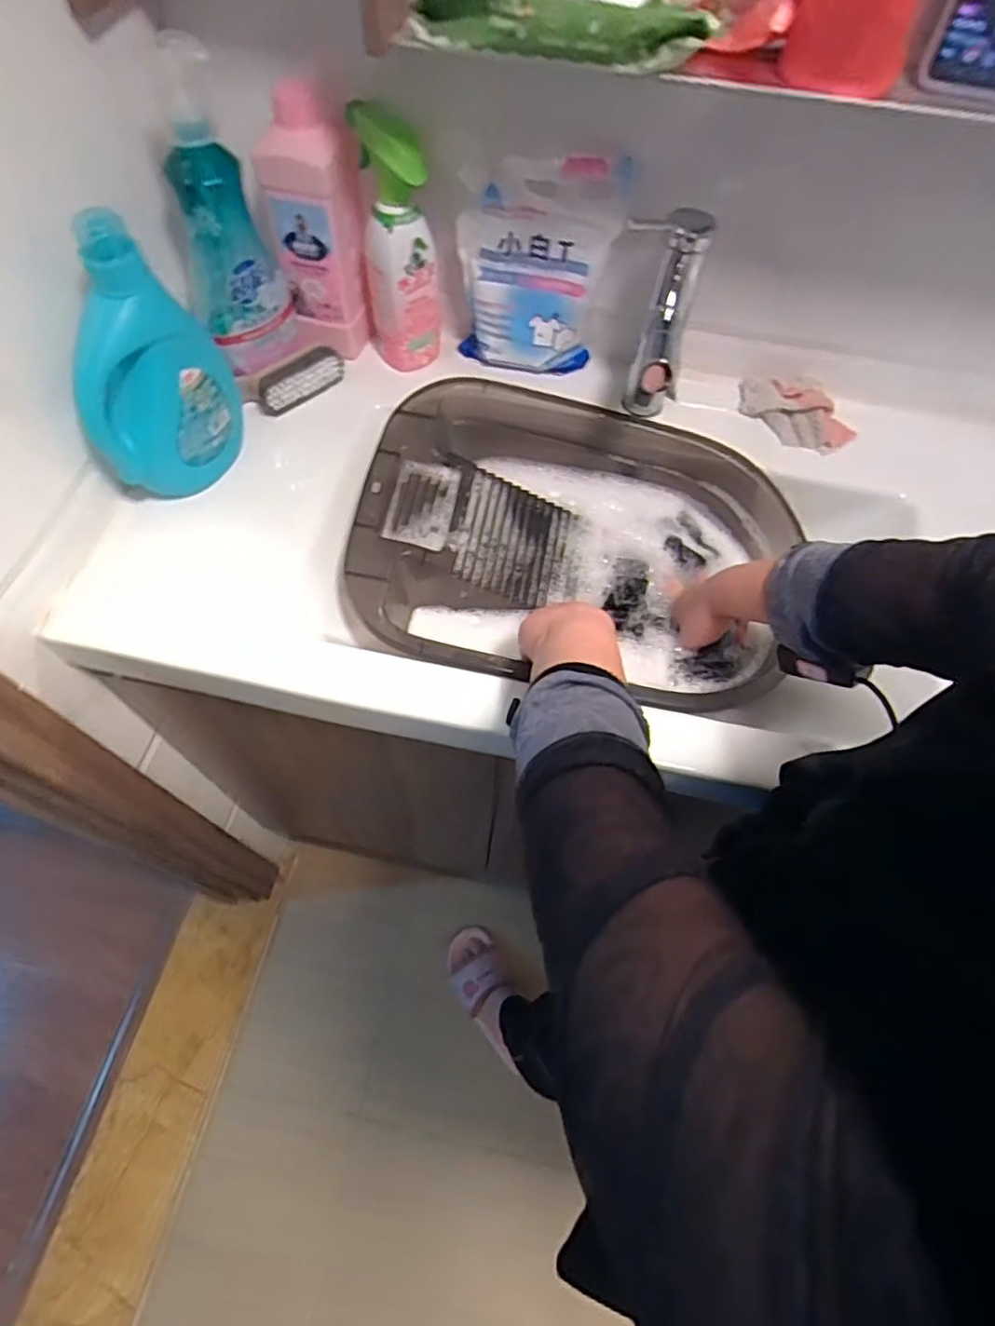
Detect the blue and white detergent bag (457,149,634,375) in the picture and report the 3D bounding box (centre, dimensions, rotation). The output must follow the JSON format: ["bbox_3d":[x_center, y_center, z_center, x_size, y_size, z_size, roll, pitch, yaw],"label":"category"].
[{"bbox_3d":[0.039,-0.408,0.674,0.153,0.212,0.038,6,61,1],"label":"blue and white detergent bag"}]

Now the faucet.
[{"bbox_3d":[0.155,-0.299,0.638,0.057,0.203,0.167,15,62,6],"label":"faucet"}]

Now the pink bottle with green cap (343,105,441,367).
[{"bbox_3d":[-0.103,-0.433,0.676,0.075,0.228,0.082,-7,62,-6],"label":"pink bottle with green cap"}]

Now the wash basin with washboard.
[{"bbox_3d":[0.085,-0.112,0.674,0.445,0.107,0.331,12,62,5],"label":"wash basin with washboard"}]

